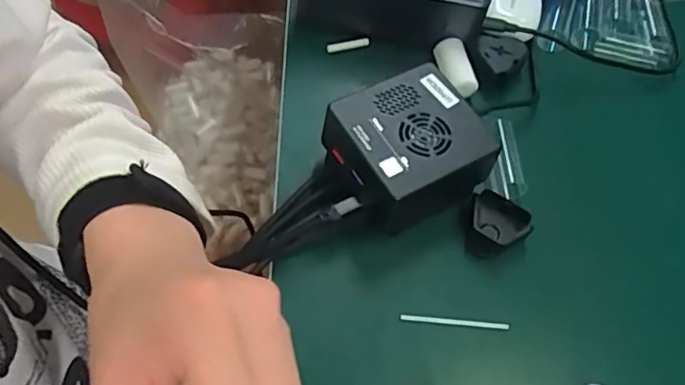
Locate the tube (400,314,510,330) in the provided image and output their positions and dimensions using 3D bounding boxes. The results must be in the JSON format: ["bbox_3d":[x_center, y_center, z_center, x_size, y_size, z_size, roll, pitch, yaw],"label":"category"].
[{"bbox_3d":[0.062,0.072,0.328,0.060,0.005,0.004,6,59,-3],"label":"tube"}]

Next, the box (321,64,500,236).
[{"bbox_3d":[0.038,-0.025,0.352,0.082,0.048,0.075,-24,65,-18],"label":"box"}]

